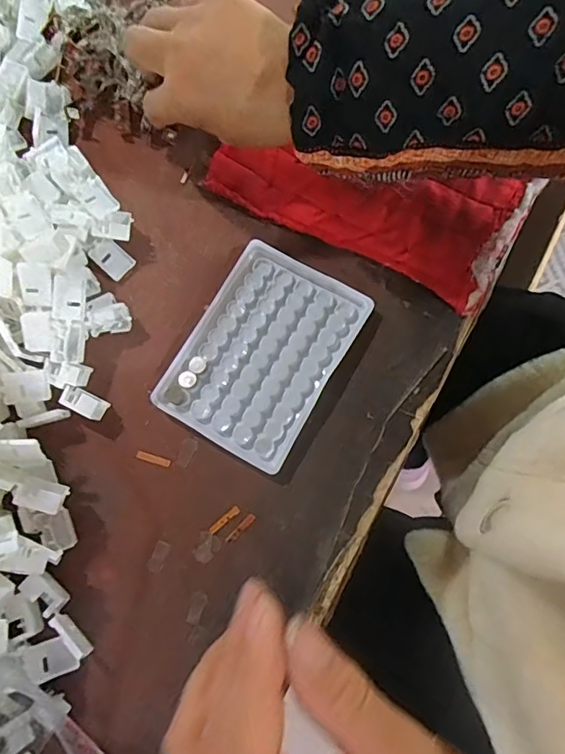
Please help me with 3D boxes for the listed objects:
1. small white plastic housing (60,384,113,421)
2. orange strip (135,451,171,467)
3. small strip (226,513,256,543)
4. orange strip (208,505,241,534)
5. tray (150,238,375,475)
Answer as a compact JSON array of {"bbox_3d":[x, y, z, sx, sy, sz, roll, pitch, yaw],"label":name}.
[{"bbox_3d":[-0.126,0.016,0.323,0.026,0.015,0.014,24,78,8],"label":"small white plastic housing"},{"bbox_3d":[-0.081,0.051,0.320,0.023,0.004,0.005,17,77,4],"label":"orange strip"},{"bbox_3d":[-0.025,0.092,0.307,0.005,0.004,0.022,44,80,9],"label":"small strip"},{"bbox_3d":[-0.035,0.087,0.309,0.022,0.004,0.005,-41,80,-9],"label":"orange strip"},{"bbox_3d":[-0.014,-0.017,0.329,0.094,0.008,0.128,29,79,9],"label":"tray"}]

